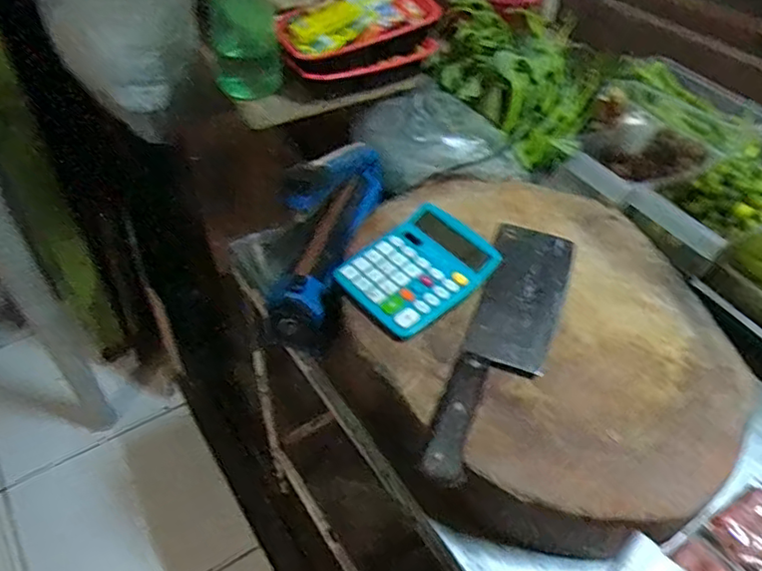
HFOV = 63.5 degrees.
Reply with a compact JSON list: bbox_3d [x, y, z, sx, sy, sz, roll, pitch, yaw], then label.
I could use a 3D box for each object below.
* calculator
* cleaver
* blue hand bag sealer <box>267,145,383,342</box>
[{"bbox_3d":[0.044,-0.019,0.667,0.160,0.032,0.113,-35,56,-29],"label":"calculator"},{"bbox_3d":[0.133,0.043,0.623,0.086,0.033,0.363,15,48,12],"label":"cleaver"},{"bbox_3d":[-0.060,-0.083,0.730,0.078,0.135,0.273,10,47,8],"label":"blue hand bag sealer"}]

